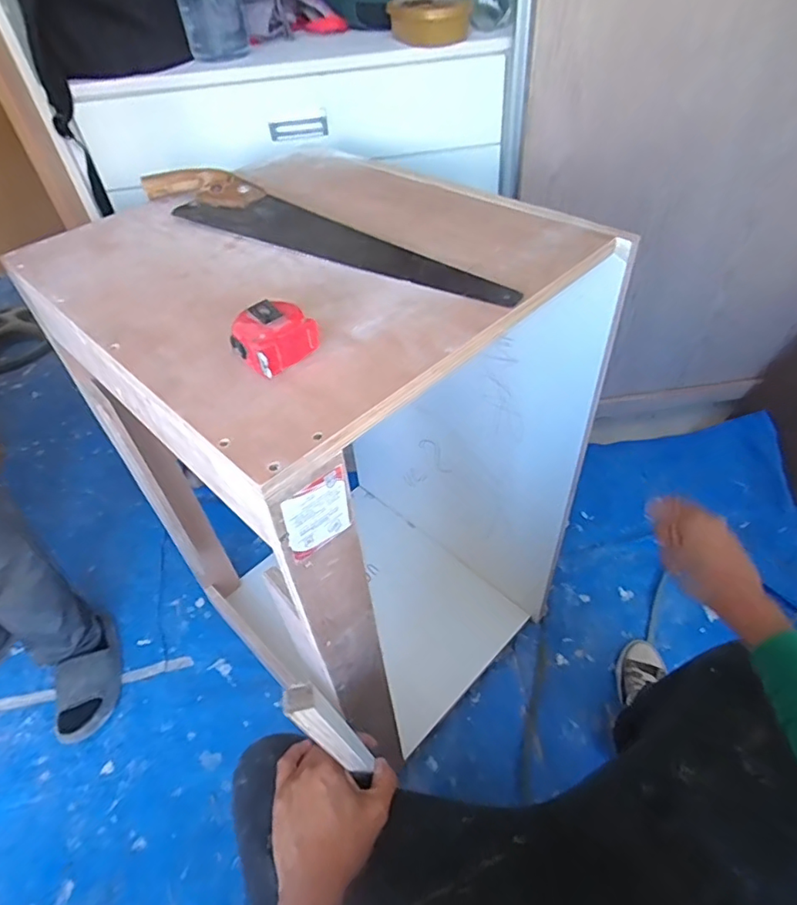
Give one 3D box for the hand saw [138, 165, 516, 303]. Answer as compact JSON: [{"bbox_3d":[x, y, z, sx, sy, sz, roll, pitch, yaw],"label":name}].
[{"bbox_3d":[-0.105,-0.272,0.644,0.547,0.026,0.084,24,53,24],"label":"hand saw"}]

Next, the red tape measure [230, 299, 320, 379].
[{"bbox_3d":[-0.108,-0.103,0.471,0.051,0.039,0.062,34,57,30],"label":"red tape measure"}]

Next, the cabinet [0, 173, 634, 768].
[{"bbox_3d":[-0.080,0.033,0.903,0.492,0.833,0.544,-37,52,-27],"label":"cabinet"}]

